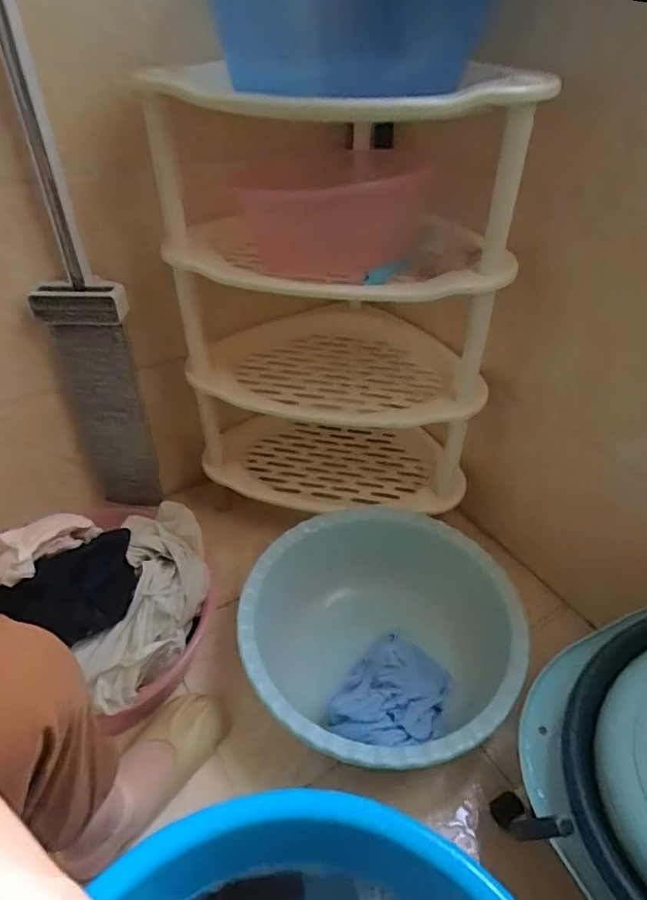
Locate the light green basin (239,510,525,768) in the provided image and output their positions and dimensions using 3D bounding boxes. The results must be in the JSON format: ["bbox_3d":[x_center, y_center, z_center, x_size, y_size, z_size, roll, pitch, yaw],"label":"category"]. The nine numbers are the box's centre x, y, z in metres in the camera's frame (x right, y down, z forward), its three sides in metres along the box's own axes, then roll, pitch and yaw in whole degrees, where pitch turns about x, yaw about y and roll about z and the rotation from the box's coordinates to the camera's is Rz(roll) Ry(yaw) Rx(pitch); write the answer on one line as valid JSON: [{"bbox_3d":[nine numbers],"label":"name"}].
[{"bbox_3d":[0.077,0.260,0.783,0.367,0.125,0.371,0,38,0],"label":"light green basin"}]

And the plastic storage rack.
[{"bbox_3d":[0.001,-0.201,0.862,0.429,0.629,0.353,-8,39,-10],"label":"plastic storage rack"}]

